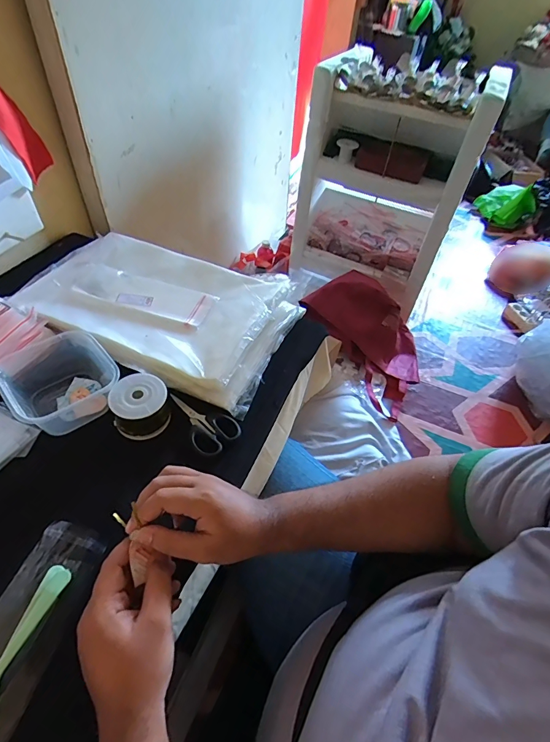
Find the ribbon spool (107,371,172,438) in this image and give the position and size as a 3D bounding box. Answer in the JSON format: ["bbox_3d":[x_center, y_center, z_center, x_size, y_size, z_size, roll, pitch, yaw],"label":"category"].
[{"bbox_3d":[-0.167,0.046,0.489,0.063,0.054,0.067,3,48,-4],"label":"ribbon spool"}]

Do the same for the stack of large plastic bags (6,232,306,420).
[{"bbox_3d":[-0.175,-0.100,0.610,0.379,0.042,0.250,18,49,9],"label":"stack of large plastic bags"}]

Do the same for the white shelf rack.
[{"bbox_3d":[0.319,-0.567,1.222,0.483,0.585,0.231,24,51,15],"label":"white shelf rack"}]

